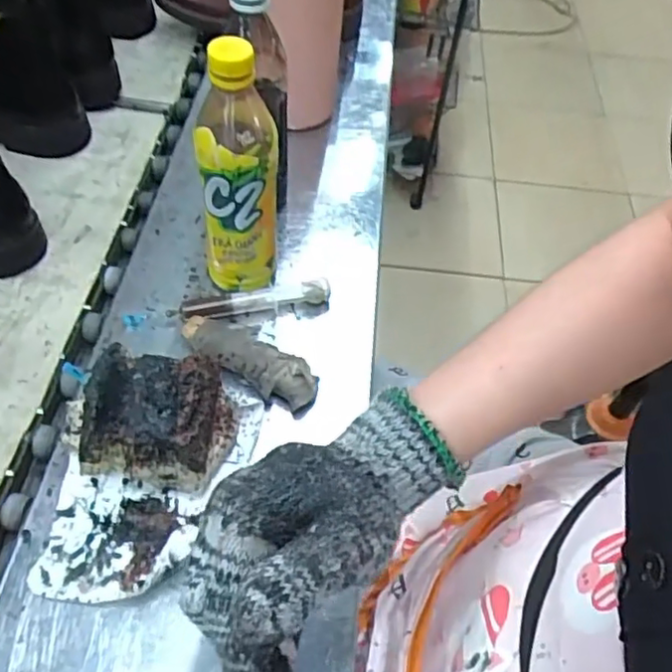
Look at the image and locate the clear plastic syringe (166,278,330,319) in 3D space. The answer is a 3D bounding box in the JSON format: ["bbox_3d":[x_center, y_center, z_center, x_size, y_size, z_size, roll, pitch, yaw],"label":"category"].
[{"bbox_3d":[-0.073,-0.028,0.541,0.135,0.025,0.025,-9,55,-11],"label":"clear plastic syringe"}]

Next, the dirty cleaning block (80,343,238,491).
[{"bbox_3d":[-0.119,0.057,0.433,0.089,0.085,0.079,5,53,-1],"label":"dirty cleaning block"}]

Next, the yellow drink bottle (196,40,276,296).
[{"bbox_3d":[-0.075,-0.121,0.490,0.057,0.218,0.053,-2,54,-7],"label":"yellow drink bottle"}]

